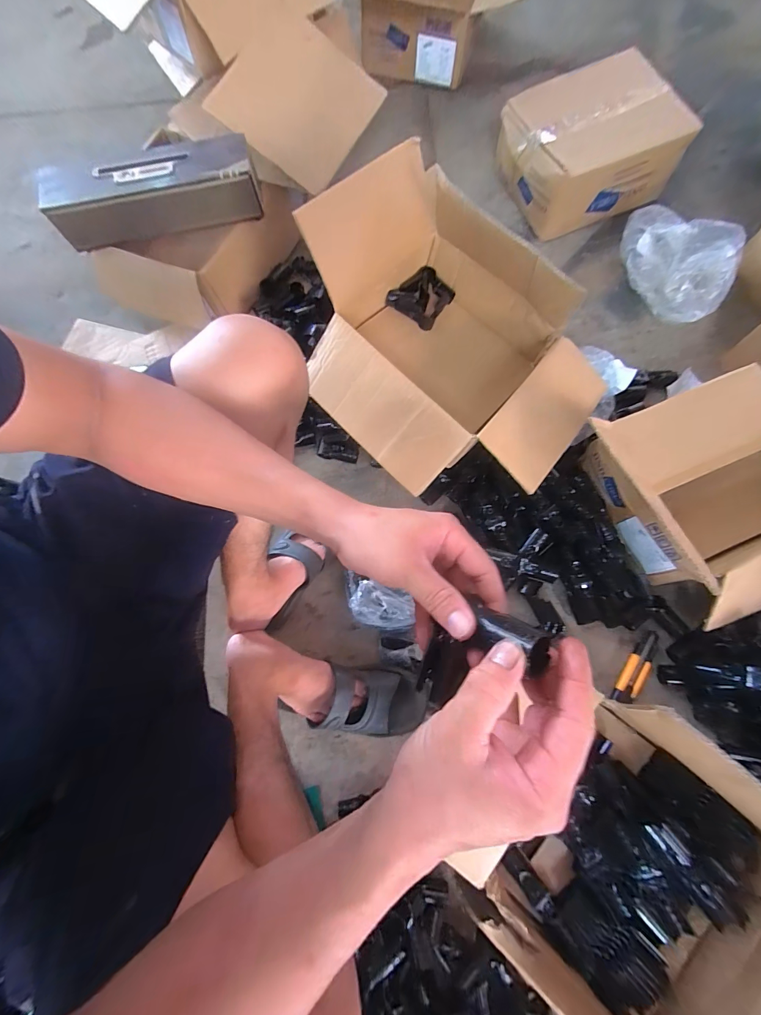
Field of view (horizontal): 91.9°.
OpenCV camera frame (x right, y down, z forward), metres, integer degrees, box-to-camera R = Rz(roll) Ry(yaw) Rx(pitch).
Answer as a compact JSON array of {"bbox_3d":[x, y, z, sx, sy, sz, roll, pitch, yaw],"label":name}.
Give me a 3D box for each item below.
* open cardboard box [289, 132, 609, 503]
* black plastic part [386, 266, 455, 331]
[{"bbox_3d":[0.105,-0.250,0.615,0.489,0.236,0.384,40,80,10],"label":"open cardboard box"},{"bbox_3d":[0.084,-0.417,0.734,0.098,0.033,0.115,37,74,-2],"label":"black plastic part"}]

